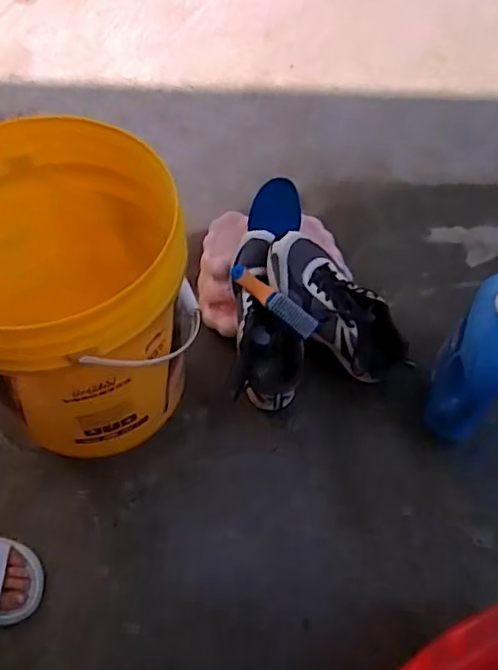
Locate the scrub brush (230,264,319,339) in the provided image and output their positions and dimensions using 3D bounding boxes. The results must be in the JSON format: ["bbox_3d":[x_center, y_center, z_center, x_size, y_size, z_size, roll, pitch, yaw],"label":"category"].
[{"bbox_3d":[0.033,-0.056,0.936,0.161,0.022,0.035,38,74,18],"label":"scrub brush"}]

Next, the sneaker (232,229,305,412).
[{"bbox_3d":[0.024,-0.023,0.970,0.101,0.082,0.293,-8,85,-1],"label":"sneaker"}]

